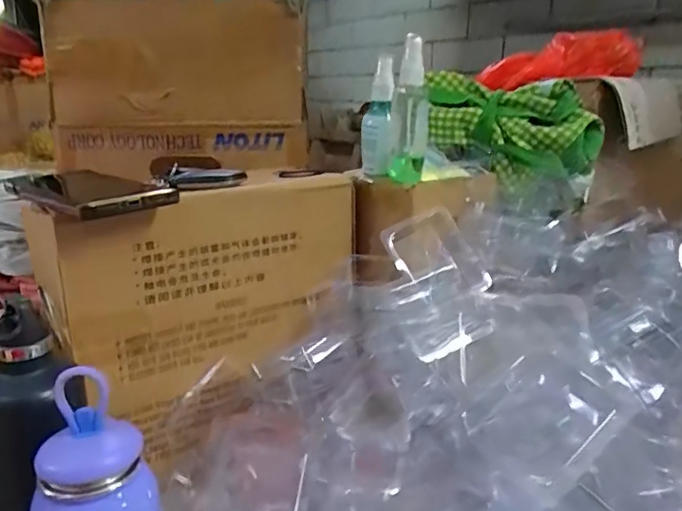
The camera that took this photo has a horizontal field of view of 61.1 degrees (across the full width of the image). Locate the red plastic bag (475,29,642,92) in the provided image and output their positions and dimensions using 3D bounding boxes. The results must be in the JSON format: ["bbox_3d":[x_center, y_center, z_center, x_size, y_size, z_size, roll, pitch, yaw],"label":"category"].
[{"bbox_3d":[0.280,-0.252,0.749,0.194,0.069,0.059,5,17,13],"label":"red plastic bag"}]

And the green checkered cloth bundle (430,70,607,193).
[{"bbox_3d":[0.187,-0.141,0.643,0.186,0.101,0.091,13,20,33],"label":"green checkered cloth bundle"}]

